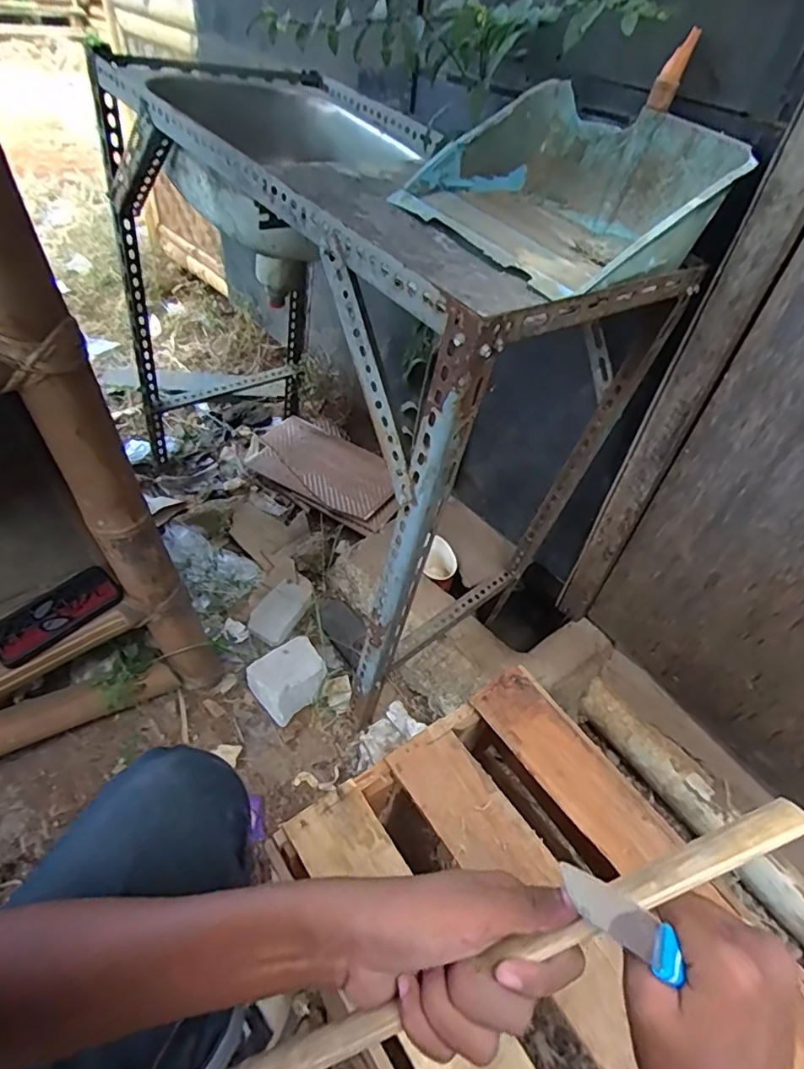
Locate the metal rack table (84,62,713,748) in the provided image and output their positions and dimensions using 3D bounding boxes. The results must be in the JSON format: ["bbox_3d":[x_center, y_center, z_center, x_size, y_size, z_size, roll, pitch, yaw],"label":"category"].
[{"bbox_3d":[-0.147,-0.307,1.022,0.445,0.747,1.006,-28,56,-29],"label":"metal rack table"}]

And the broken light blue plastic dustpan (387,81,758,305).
[{"bbox_3d":[0.186,-0.397,0.638,0.260,0.125,0.292,-29,56,-30],"label":"broken light blue plastic dustpan"}]

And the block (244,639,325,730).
[{"bbox_3d":[-0.207,0.264,1.009,0.102,0.076,0.124,38,53,26],"label":"block"}]

